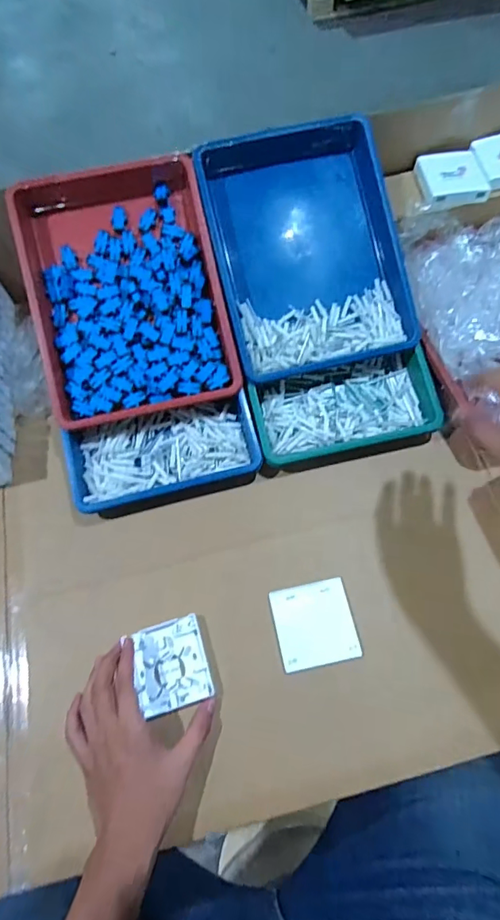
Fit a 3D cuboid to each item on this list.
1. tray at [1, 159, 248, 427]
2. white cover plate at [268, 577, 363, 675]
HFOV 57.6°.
[{"bbox_3d":[-0.157,-0.216,0.579,0.234,0.054,0.318,-13,87,-4],"label":"tray"},{"bbox_3d":[0.073,0.185,0.512,0.088,0.006,0.087,-12,65,-2],"label":"white cover plate"}]

